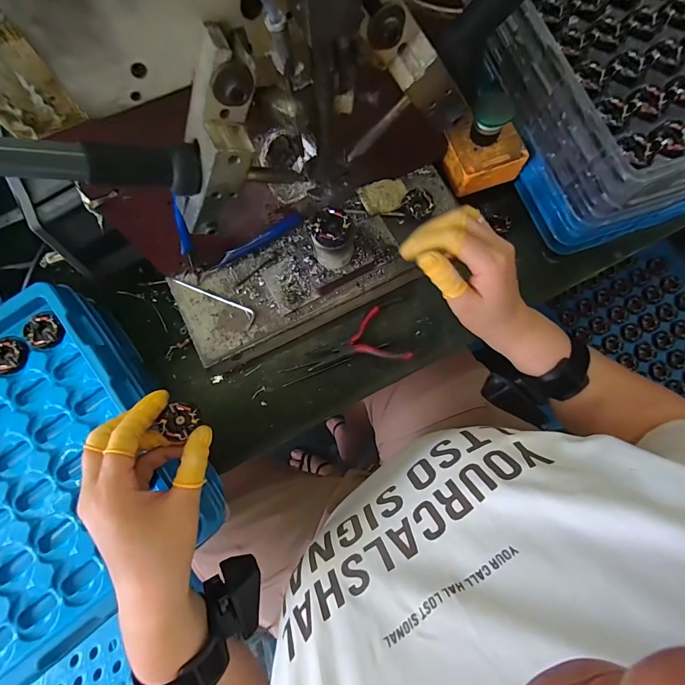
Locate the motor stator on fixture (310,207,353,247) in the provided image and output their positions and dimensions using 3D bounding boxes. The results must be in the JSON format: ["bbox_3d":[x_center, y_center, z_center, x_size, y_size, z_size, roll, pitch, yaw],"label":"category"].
[{"bbox_3d":[-0.009,-0.091,0.292,0.030,0.008,0.028,21,79,5],"label":"motor stator on fixture"}]

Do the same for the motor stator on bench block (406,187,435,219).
[{"bbox_3d":[0.075,-0.139,0.369,0.027,0.014,0.036,-20,78,-4],"label":"motor stator on bench block"}]

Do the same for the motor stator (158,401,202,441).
[{"bbox_3d":[-0.126,0.061,0.288,0.025,0.010,0.029,41,81,9],"label":"motor stator"}]

